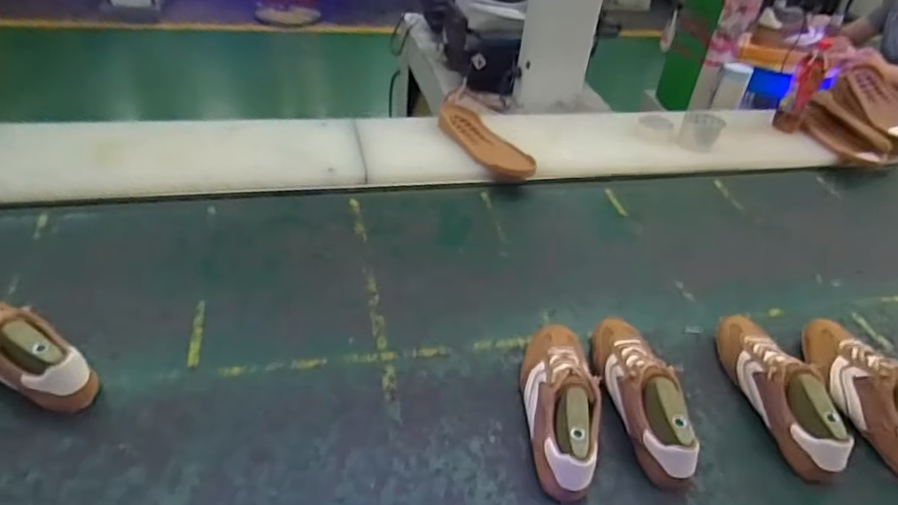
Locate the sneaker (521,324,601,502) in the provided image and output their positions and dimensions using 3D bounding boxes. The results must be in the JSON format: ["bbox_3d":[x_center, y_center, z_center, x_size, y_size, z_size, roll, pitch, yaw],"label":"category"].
[{"bbox_3d":[0.151,0.188,0.775,0.094,0.090,0.258,6,38,-1],"label":"sneaker"}]

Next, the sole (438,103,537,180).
[{"bbox_3d":[0.065,-0.241,1.276,0.096,0.031,0.314,-12,41,-28],"label":"sole"}]

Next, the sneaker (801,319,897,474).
[{"bbox_3d":[0.595,0.188,0.839,0.085,0.090,0.264,2,38,-6],"label":"sneaker"}]

